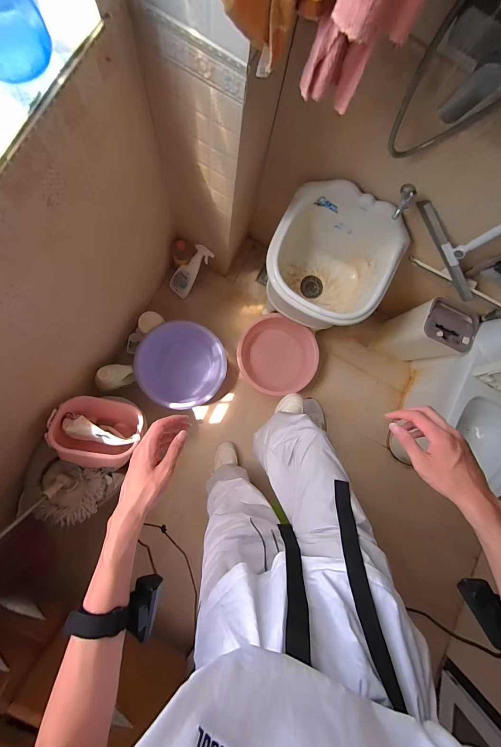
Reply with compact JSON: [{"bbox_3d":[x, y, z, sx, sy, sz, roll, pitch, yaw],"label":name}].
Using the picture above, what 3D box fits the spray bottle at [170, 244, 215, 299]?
[{"bbox_3d":[-0.263,-0.454,1.307,0.094,0.061,0.260,46,120,-1],"label":"spray bottle"}]

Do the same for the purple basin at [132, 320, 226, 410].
[{"bbox_3d":[-0.296,-0.036,1.308,0.363,0.151,0.361,1,85,-7],"label":"purple basin"}]

